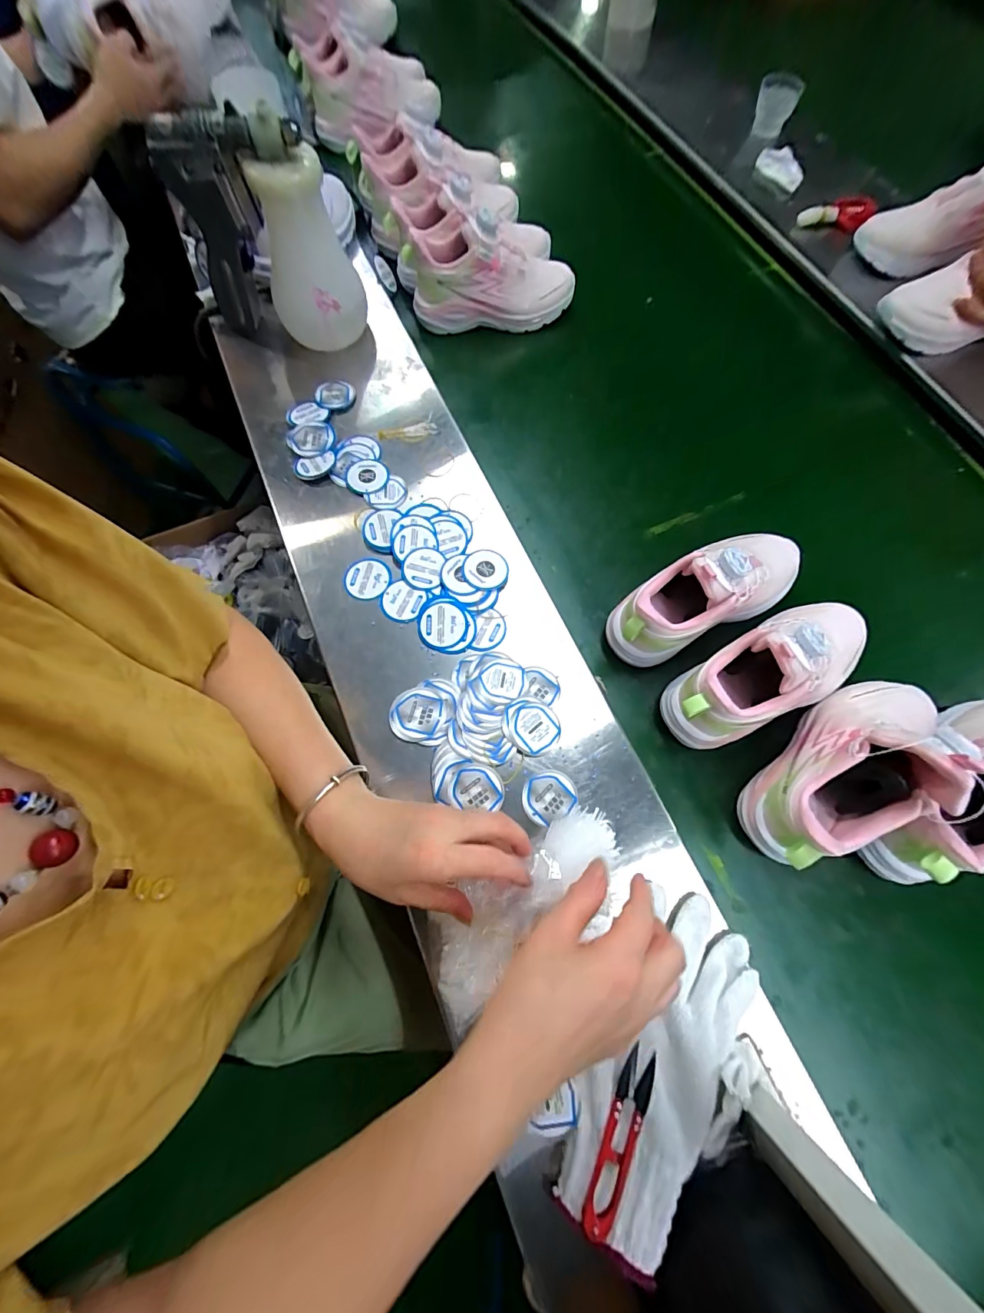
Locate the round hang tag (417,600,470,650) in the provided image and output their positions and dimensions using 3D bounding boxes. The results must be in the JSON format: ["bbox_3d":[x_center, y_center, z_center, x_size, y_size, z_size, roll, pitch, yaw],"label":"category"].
[{"bbox_3d":[-0.049,-0.032,0.442,0.050,0.005,0.049,0,80,0],"label":"round hang tag"}]

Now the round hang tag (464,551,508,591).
[{"bbox_3d":[-0.006,-0.091,0.462,0.044,0.004,0.046,1,70,-3],"label":"round hang tag"}]

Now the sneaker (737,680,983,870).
[{"bbox_3d":[0.313,0.091,0.367,0.215,0.130,0.085,-41,76,-14],"label":"sneaker"}]

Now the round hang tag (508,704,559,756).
[{"bbox_3d":[0.040,0.068,0.409,0.047,0.009,0.046,0,71,-1],"label":"round hang tag"}]

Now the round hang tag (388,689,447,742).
[{"bbox_3d":[-0.069,0.055,0.414,0.051,0.004,0.049,0,71,-1],"label":"round hang tag"}]

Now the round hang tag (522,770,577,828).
[{"bbox_3d":[0.051,0.125,0.397,0.048,0.004,0.042,-29,74,-11],"label":"round hang tag"}]

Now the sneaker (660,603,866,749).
[{"bbox_3d":[0.262,0.010,0.396,0.221,0.112,0.088,-21,73,-8],"label":"sneaker"}]

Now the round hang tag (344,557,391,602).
[{"bbox_3d":[-0.131,-0.082,0.463,0.048,0.004,0.047,0,71,-1],"label":"round hang tag"}]

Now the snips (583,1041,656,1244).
[{"bbox_3d":[0.090,0.333,0.305,0.023,0.016,0.101,25,72,7],"label":"snips"}]

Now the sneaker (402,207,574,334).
[{"bbox_3d":[-0.001,-0.504,0.584,0.218,0.108,0.100,2,70,2],"label":"sneaker"}]

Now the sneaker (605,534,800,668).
[{"bbox_3d":[0.220,-0.065,0.435,0.216,0.112,0.074,-30,74,-11],"label":"sneaker"}]

